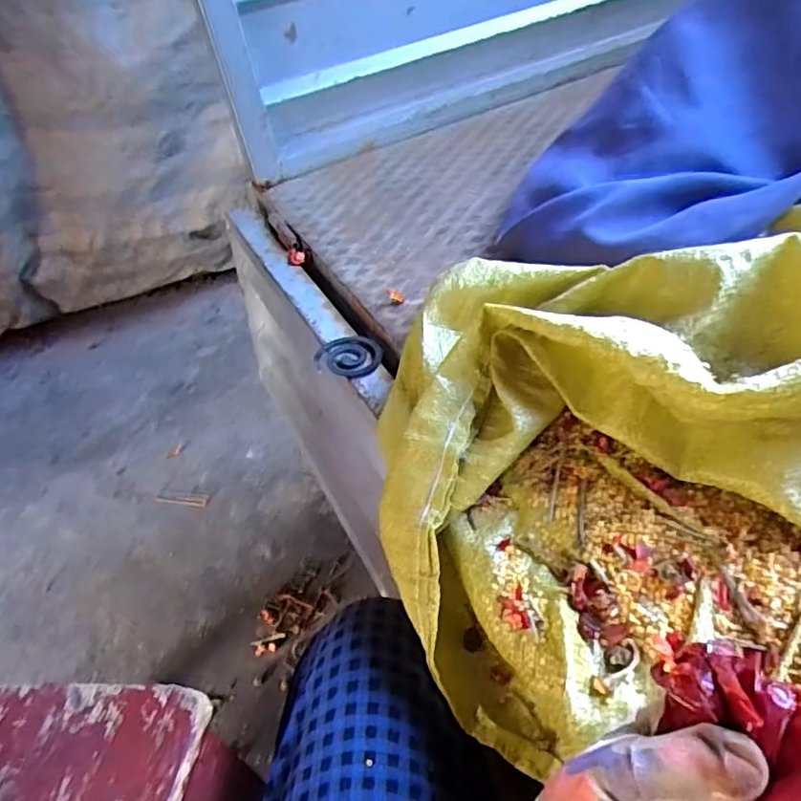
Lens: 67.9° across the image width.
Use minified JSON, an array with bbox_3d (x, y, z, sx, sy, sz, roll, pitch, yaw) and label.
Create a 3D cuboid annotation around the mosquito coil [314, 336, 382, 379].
[{"bbox_3d":[-0.048,-0.044,0.578,0.060,0.009,0.055,-4,45,4],"label":"mosquito coil"}]

